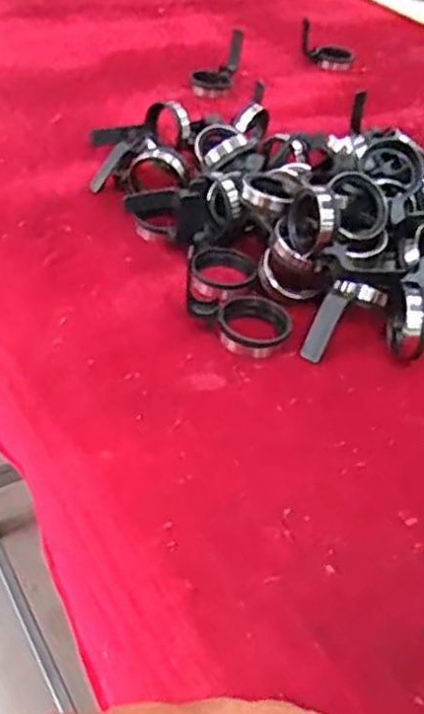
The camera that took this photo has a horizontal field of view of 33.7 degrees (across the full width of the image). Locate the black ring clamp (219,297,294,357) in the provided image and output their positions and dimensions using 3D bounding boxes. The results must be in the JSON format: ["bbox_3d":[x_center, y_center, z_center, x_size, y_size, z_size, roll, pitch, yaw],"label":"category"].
[{"bbox_3d":[0.041,-0.030,0.669,0.066,0.030,0.050,14,44,6],"label":"black ring clamp"}]

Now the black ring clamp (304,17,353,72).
[{"bbox_3d":[0.209,-0.560,1.269,0.101,0.071,0.068,13,44,5],"label":"black ring clamp"}]

